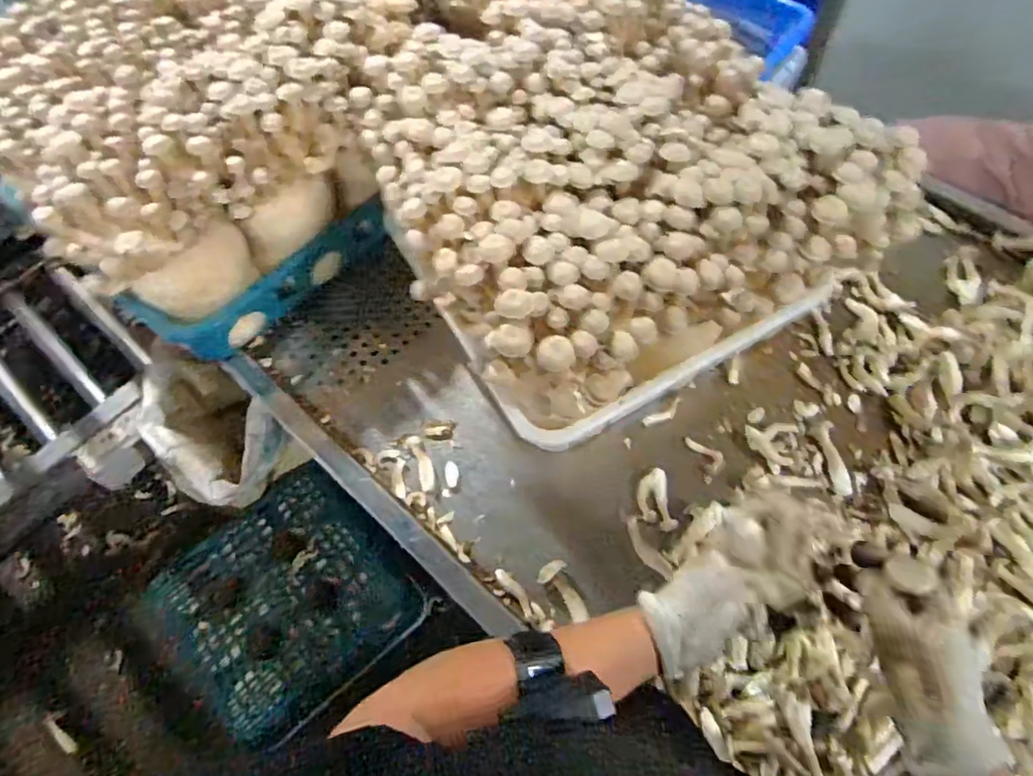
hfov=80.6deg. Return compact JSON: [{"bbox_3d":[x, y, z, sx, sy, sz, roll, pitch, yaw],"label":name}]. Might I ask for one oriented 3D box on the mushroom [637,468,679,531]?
[{"bbox_3d":[0.162,0.131,0.706,0.035,0.025,0.066,-11,63,-4],"label":"mushroom"}]

